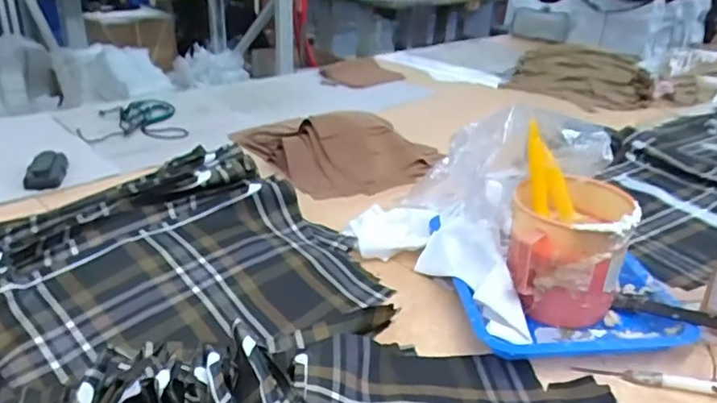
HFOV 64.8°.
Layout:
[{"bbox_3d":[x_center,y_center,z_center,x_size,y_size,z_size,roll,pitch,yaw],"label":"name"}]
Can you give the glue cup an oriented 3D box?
[{"bbox_3d":[0.218,0.055,0.600,0.116,0.127,0.130,12,28,17],"label":"glue cup"}]

